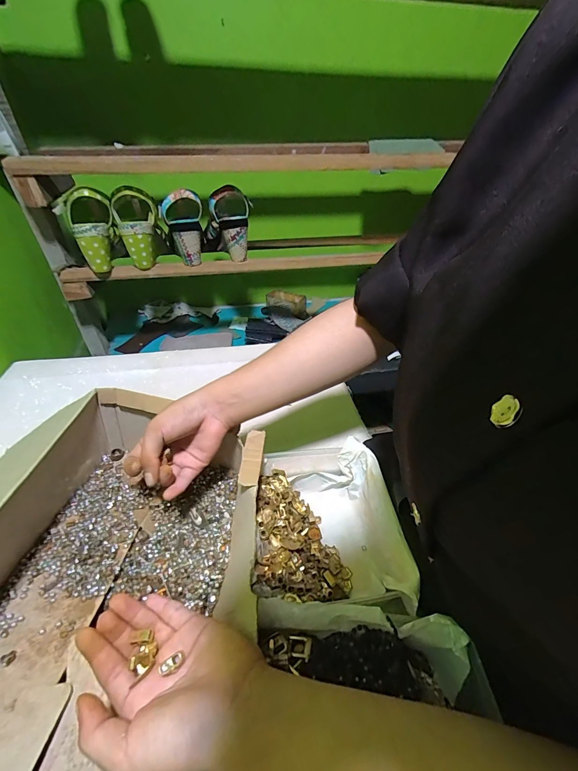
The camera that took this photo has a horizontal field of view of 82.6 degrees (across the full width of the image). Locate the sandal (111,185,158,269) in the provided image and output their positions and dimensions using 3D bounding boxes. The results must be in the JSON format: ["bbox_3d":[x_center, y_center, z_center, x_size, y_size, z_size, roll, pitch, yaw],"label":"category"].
[{"bbox_3d":[-0.307,-0.309,0.645,0.084,0.148,0.062,-2,14,-6],"label":"sandal"}]

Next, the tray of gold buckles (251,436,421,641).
[{"bbox_3d":[0.037,0.160,0.361,0.143,0.091,0.189,0,38,-4],"label":"tray of gold buckles"}]

